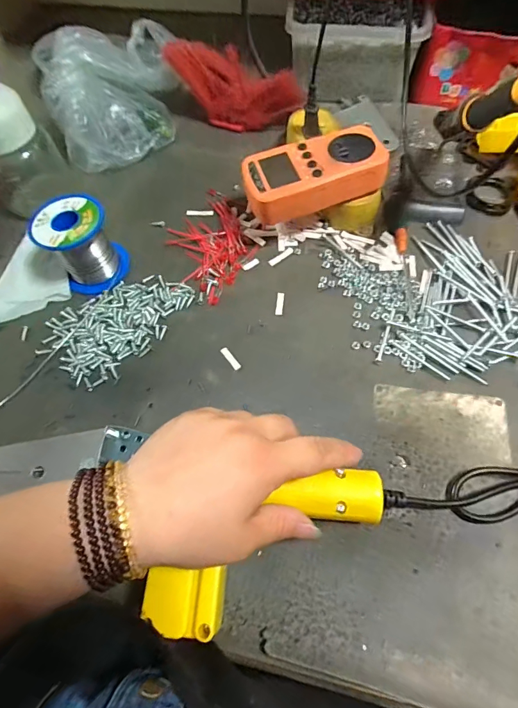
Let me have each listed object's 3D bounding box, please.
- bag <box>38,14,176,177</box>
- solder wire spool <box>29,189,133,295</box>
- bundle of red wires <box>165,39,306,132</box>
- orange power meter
[{"bbox_3d":[-0.178,-0.328,0.456,0.140,0.088,0.209,-2,63,1],"label":"bag"},{"bbox_3d":[-0.162,-0.100,0.352,0.061,0.057,0.068,-37,68,-15],"label":"solder wire spool"},{"bbox_3d":[-0.027,-0.319,0.460,0.161,0.070,0.047,12,64,8],"label":"bundle of red wires"},{"bbox_3d":[0.049,-0.170,0.356,0.125,0.032,0.066,-18,64,-7],"label":"orange power meter"}]

